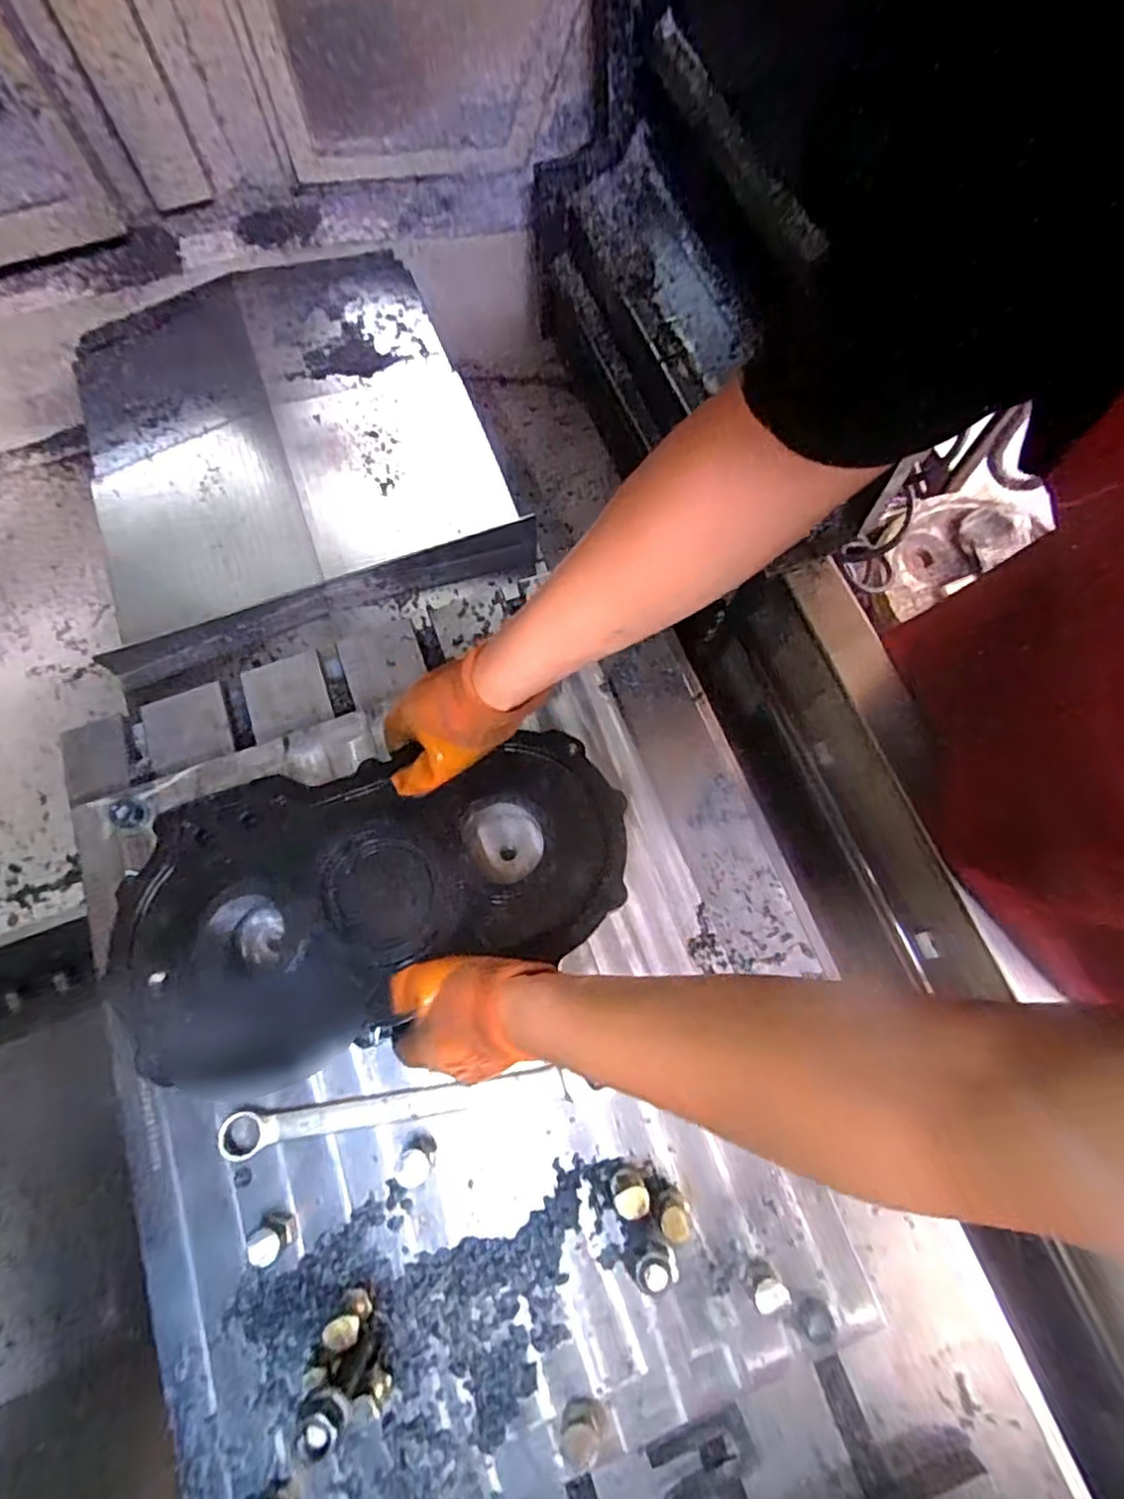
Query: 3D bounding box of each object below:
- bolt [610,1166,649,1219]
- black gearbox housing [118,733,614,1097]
[{"bbox_3d":[0.050,0.326,0.500,0.025,0.042,0.021,-14,72,-4],"label":"bolt"},{"bbox_3d":[-0.150,0.113,0.563,0.400,0.050,0.216,-19,72,-9],"label":"black gearbox housing"}]

